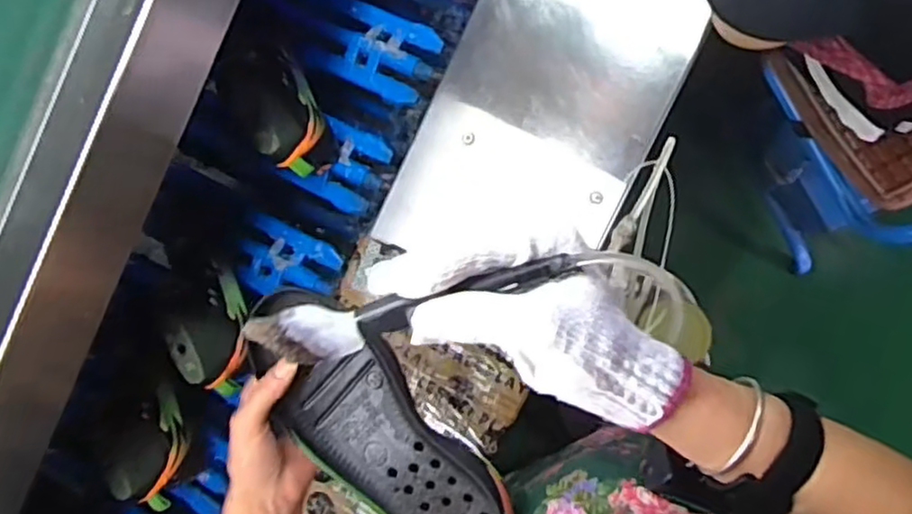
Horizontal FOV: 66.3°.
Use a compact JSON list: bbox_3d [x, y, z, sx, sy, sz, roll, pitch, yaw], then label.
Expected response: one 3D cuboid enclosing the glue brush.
[{"bbox_3d":[-0.020,0.025,0.356,0.166,0.024,0.029,-15,84,1],"label":"glue brush"}]

